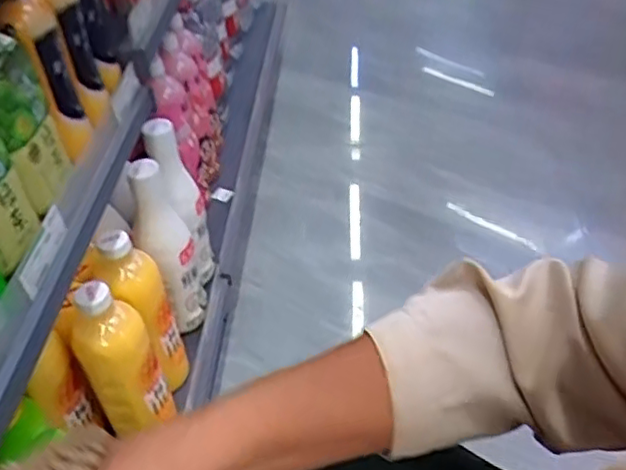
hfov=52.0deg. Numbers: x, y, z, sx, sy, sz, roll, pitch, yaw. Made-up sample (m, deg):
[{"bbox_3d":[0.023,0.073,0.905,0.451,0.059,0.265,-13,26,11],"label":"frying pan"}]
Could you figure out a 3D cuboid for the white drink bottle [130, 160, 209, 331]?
[{"bbox_3d":[-0.210,0.025,0.940,0.080,0.275,0.087,-10,42,-9],"label":"white drink bottle"}]

